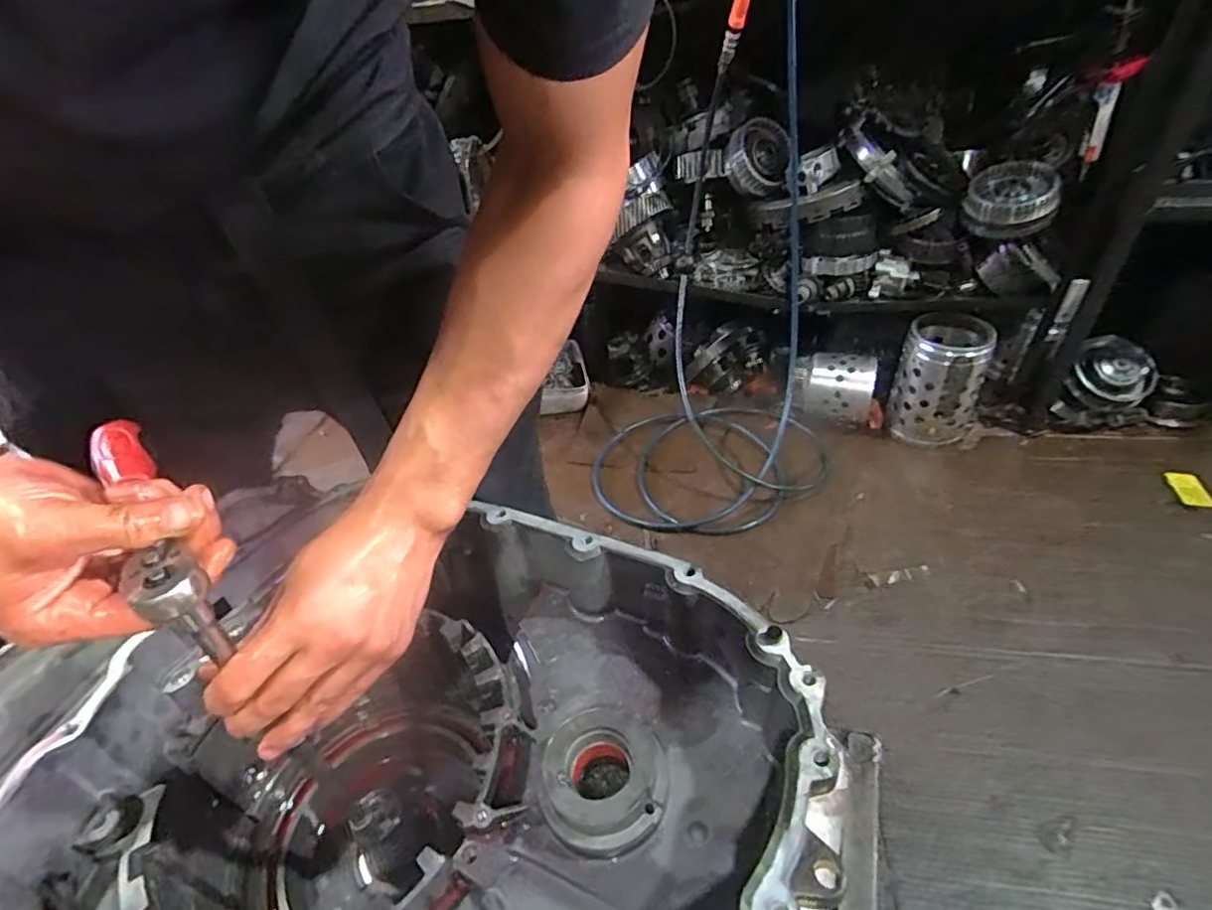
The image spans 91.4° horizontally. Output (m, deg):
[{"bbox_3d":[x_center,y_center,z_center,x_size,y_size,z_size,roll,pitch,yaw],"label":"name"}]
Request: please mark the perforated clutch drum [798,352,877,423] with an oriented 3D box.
[{"bbox_3d":[0.562,-0.170,1.460,0.179,0.137,0.128,-3,40,5],"label":"perforated clutch drum"}]

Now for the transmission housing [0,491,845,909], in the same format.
[{"bbox_3d":[-0.153,0.231,0.440,0.528,0.270,0.331,9,44,12],"label":"transmission housing"}]

